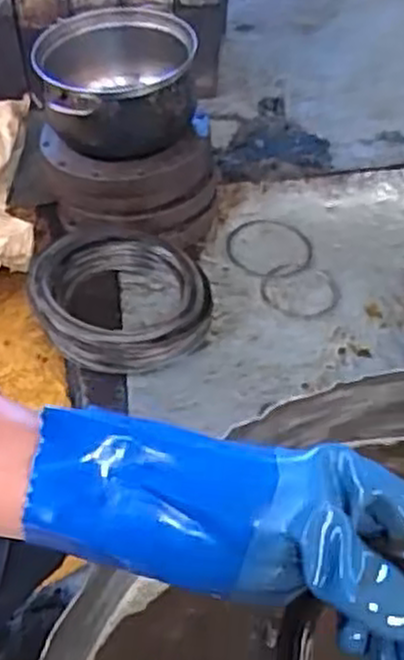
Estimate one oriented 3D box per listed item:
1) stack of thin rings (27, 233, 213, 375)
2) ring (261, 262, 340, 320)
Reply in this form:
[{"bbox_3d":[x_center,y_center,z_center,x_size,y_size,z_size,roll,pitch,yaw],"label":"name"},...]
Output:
[{"bbox_3d":[-0.103,-0.030,0.979,0.227,0.067,0.221,5,47,-3],"label":"stack of thin rings"},{"bbox_3d":[0.142,-0.056,1.103,0.111,0.009,0.112,4,47,-4],"label":"ring"}]

